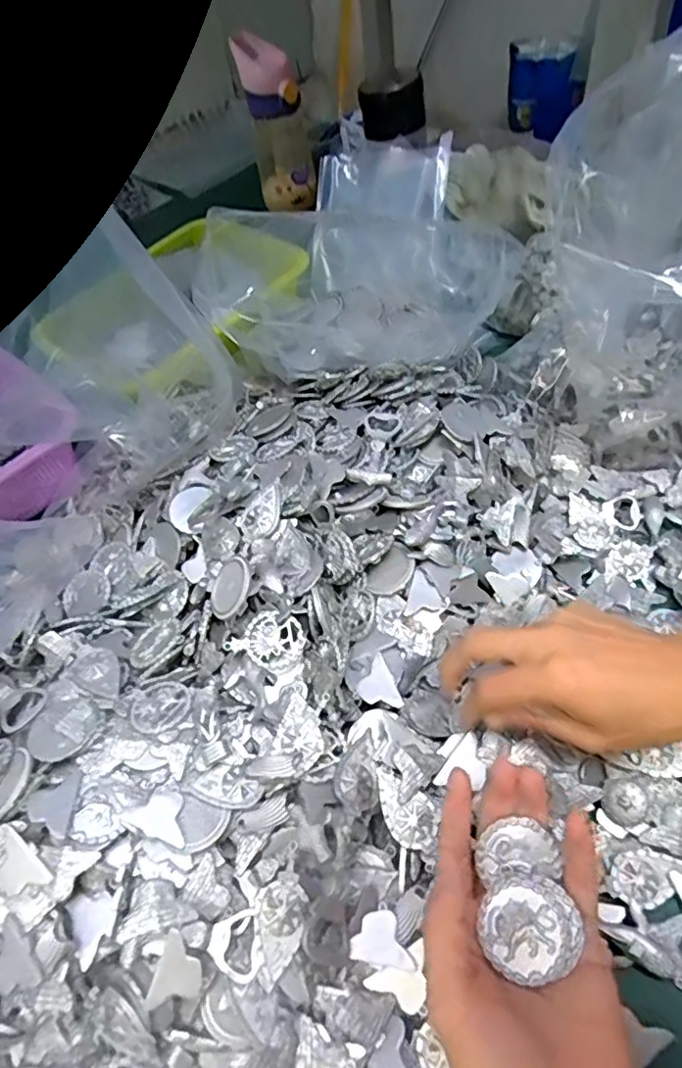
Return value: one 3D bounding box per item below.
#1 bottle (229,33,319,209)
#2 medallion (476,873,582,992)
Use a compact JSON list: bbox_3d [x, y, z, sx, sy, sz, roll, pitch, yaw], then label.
[{"bbox_3d":[-0.081,-0.527,0.769,0.074,0.177,0.079,-11,52,0],"label":"bottle"},{"bbox_3d":[0.081,0.168,0.253,0.038,0.009,0.036,-1,58,2],"label":"medallion"}]

